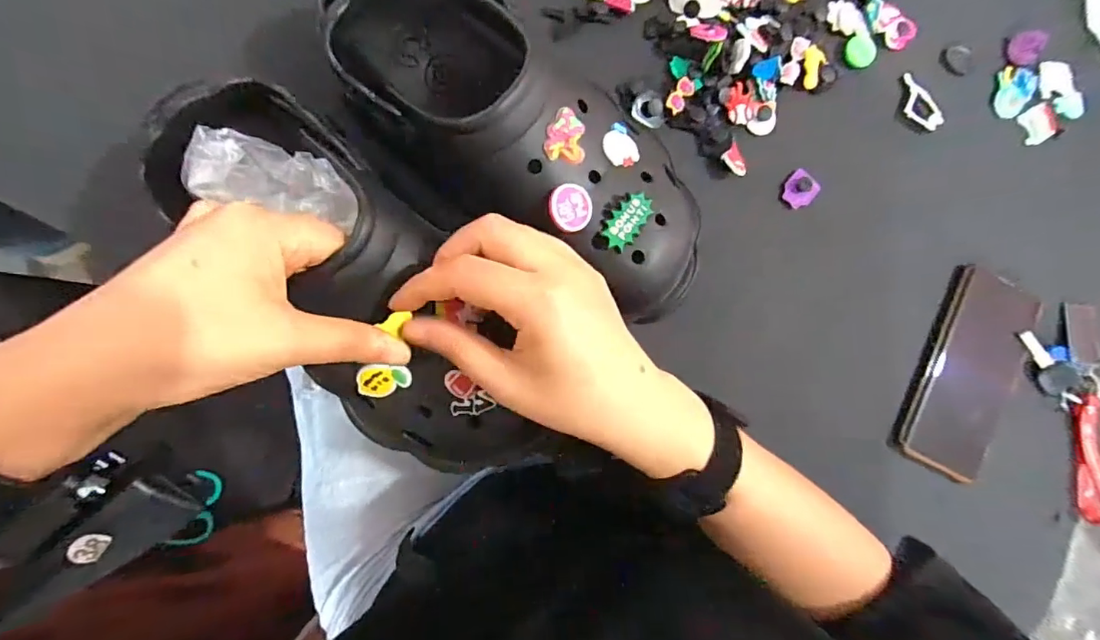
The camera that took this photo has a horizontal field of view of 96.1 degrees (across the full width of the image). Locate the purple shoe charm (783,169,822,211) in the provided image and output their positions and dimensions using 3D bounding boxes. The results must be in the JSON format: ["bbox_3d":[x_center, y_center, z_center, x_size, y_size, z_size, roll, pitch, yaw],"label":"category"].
[{"bbox_3d":[0.192,-0.099,0.379,0.024,0.009,0.027,44,84,-5],"label":"purple shoe charm"}]

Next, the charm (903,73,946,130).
[{"bbox_3d":[0.294,-0.174,0.394,0.018,0.012,0.048,-33,93,-7],"label":"charm"}]

